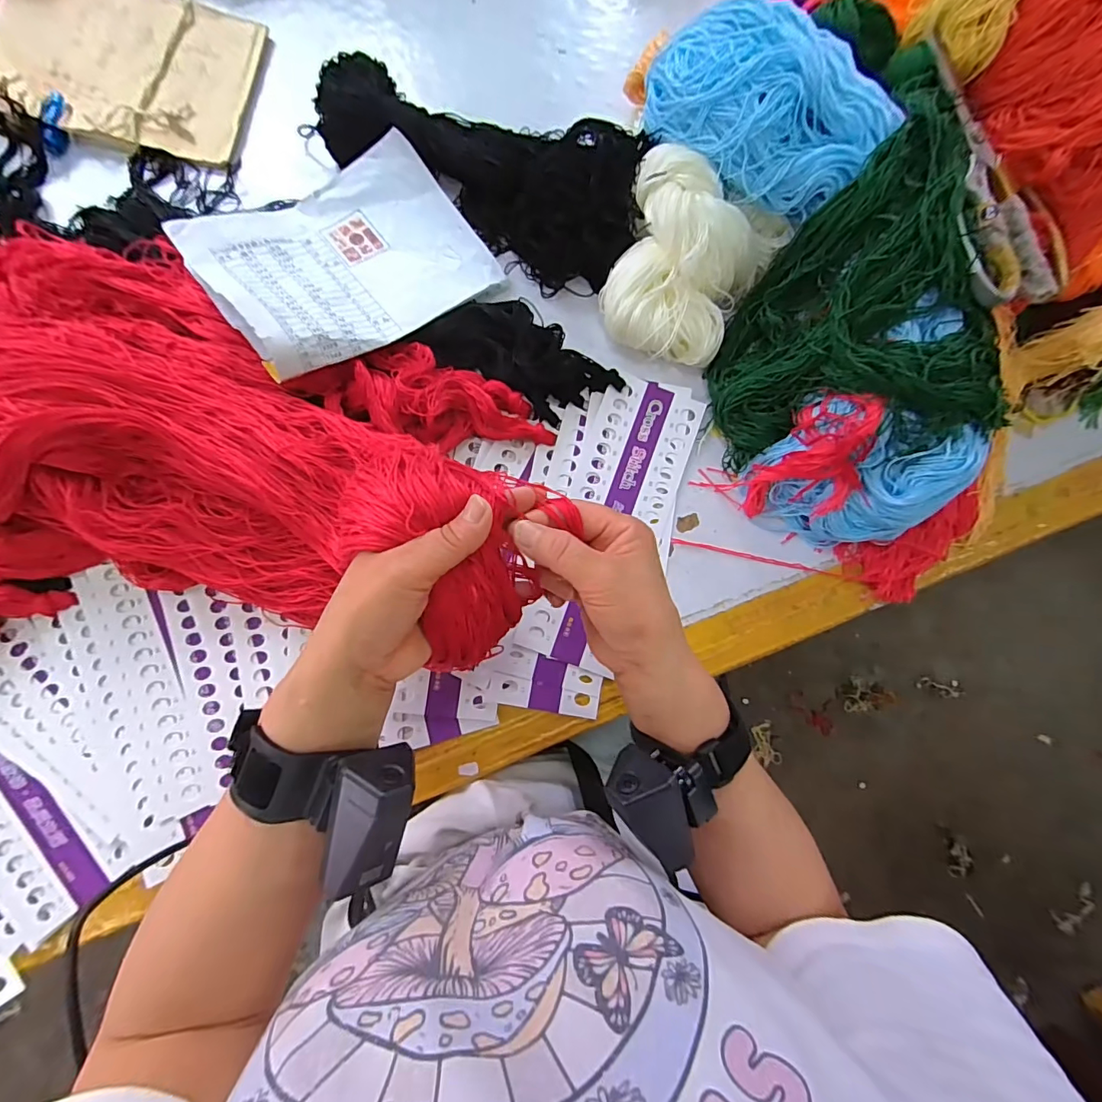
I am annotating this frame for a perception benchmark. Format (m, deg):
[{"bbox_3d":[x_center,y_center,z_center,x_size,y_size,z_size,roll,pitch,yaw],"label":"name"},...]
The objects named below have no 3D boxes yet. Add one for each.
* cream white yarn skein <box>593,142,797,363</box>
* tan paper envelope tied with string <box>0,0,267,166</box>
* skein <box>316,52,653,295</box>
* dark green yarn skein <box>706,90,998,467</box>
[{"bbox_3d":[0.109,-0.225,0.388,0.120,0.075,0.123,23,81,0],"label":"cream white yarn skein"},{"bbox_3d":[-0.367,-0.422,0.413,0.201,0.013,0.146,11,83,-7],"label":"tan paper envelope tied with string"},{"bbox_3d":[-0.065,-0.324,0.406,0.288,0.059,0.112,21,81,0],"label":"skein"},{"bbox_3d":[0.227,-0.184,0.368,0.180,0.122,0.210,-4,82,-4],"label":"dark green yarn skein"}]

